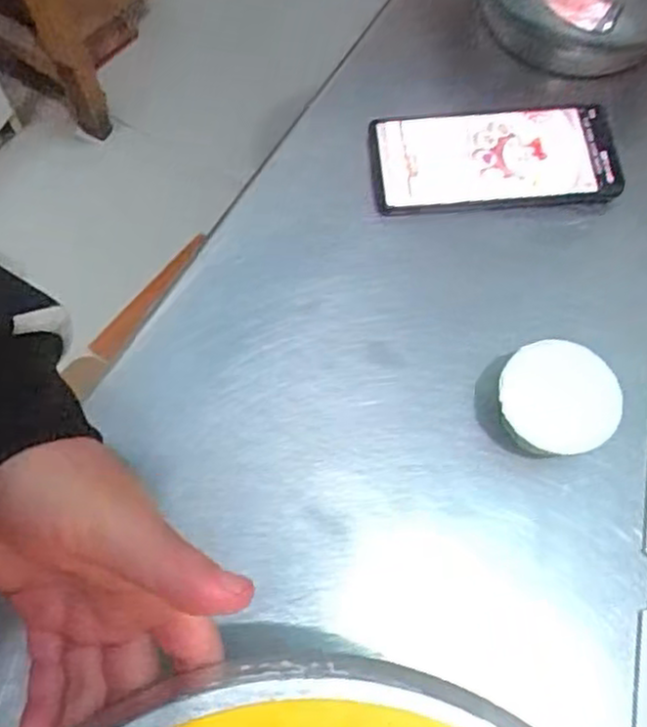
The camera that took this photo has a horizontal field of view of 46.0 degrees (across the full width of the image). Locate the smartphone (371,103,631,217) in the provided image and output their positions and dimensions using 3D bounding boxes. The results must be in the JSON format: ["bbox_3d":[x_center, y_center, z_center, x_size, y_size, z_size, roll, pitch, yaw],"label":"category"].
[{"bbox_3d":[0.116,-0.140,0.519,0.162,0.012,0.075,-2,69,-1],"label":"smartphone"}]

